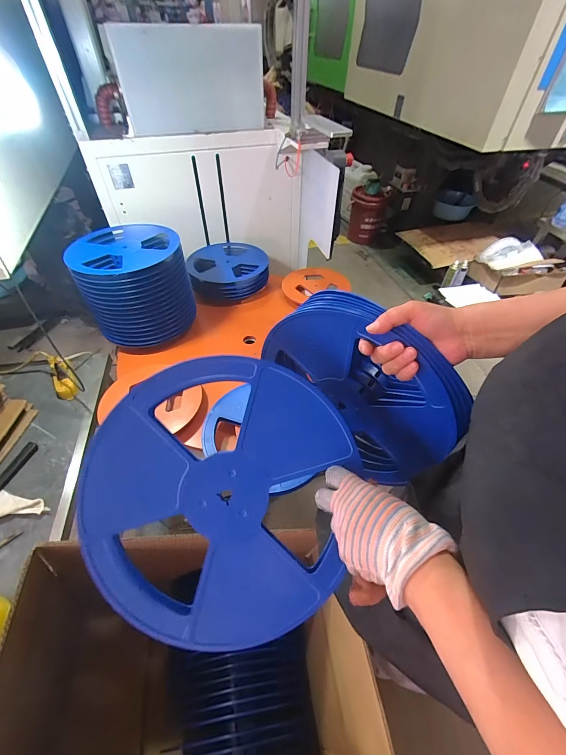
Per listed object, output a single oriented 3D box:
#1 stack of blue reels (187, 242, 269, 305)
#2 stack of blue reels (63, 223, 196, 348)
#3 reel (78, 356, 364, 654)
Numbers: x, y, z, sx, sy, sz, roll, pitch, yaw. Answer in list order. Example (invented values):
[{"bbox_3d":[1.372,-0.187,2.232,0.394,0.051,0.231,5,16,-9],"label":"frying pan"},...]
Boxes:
[{"bbox_3d":[-0.208,-0.409,1.244,0.299,0.099,0.283,-11,49,-11],"label":"stack of blue reels"},{"bbox_3d":[-0.440,-0.287,0.997,0.286,0.261,0.272,-8,49,-8],"label":"stack of blue reels"},{"bbox_3d":[-0.077,0.135,0.375,0.299,0.032,0.314,10,84,-2],"label":"reel"}]

